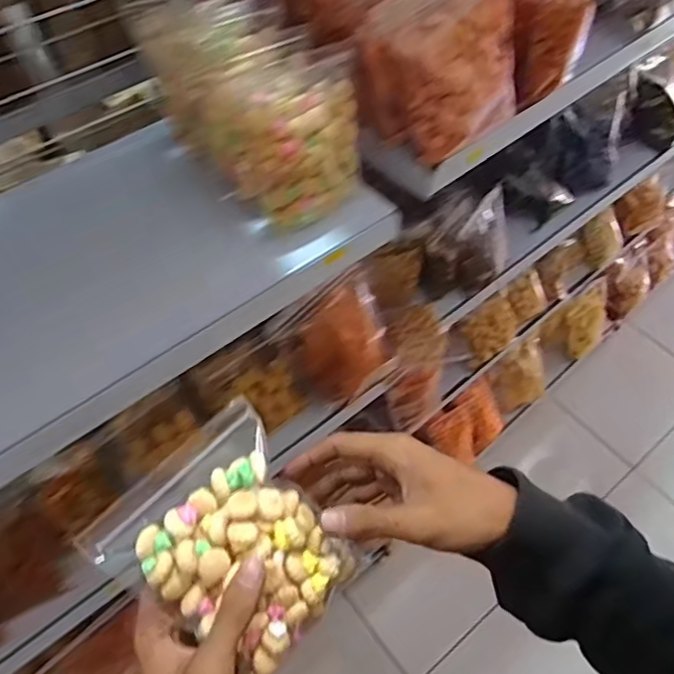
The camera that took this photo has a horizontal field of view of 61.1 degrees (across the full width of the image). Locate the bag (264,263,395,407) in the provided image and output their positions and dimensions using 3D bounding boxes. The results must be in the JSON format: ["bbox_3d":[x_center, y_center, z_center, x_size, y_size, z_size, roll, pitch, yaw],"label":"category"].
[{"bbox_3d":[-0.005,0.000,0.710,0.133,0.152,0.060,-35,30,-6],"label":"bag"}]

